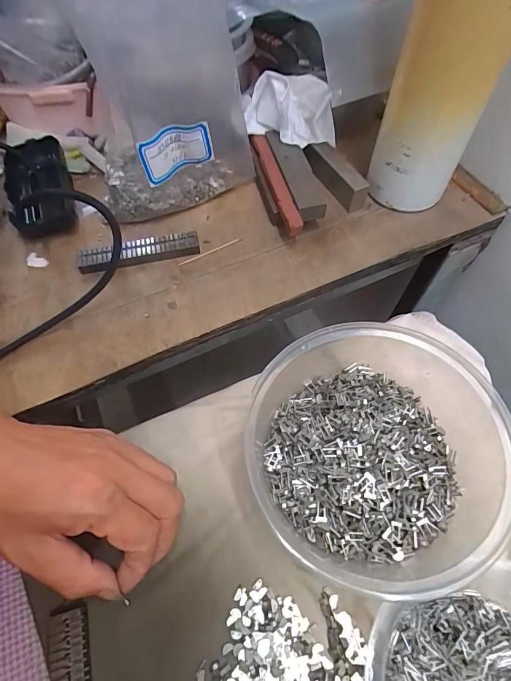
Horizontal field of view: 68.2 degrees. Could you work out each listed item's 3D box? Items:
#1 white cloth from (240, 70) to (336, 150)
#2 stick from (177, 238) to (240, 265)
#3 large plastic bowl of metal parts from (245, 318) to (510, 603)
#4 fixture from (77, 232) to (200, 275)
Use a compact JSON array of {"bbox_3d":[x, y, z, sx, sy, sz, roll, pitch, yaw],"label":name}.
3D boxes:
[{"bbox_3d":[0.032,-0.208,0.338,0.072,0.043,0.054,32,68,15],"label":"white cloth"},{"bbox_3d":[-0.038,-0.075,0.319,0.058,0.004,0.004,-25,66,-11],"label":"stick"},{"bbox_3d":[0.070,0.060,0.222,0.147,0.055,0.132,-36,69,-16],"label":"large plastic bowl of metal parts"},{"bbox_3d":[-0.096,-0.073,0.312,0.097,0.012,0.018,-13,64,-6],"label":"fixture"}]

